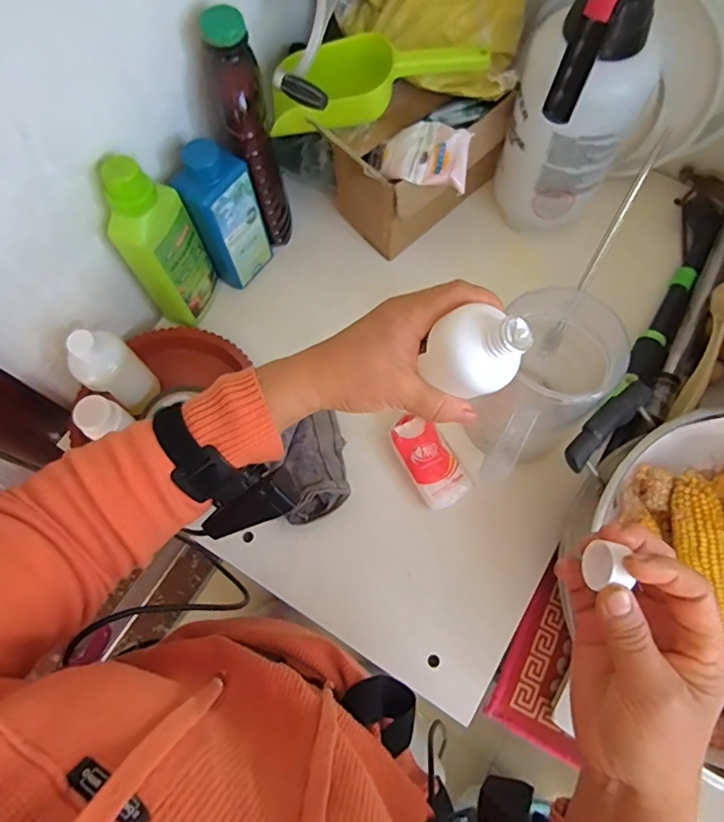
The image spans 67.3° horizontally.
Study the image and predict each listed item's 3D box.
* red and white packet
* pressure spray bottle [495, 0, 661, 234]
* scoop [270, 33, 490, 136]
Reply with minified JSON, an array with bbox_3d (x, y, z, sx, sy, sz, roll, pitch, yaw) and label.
[{"bbox_3d":[0.070,0.050,0.572,0.052,0.020,0.101,-29,73,-8],"label":"red and white packet"},{"bbox_3d":[0.215,-0.309,0.528,0.115,0.296,0.115,26,74,10],"label":"pressure spray bottle"},{"bbox_3d":[0.012,-0.335,0.550,0.210,0.053,0.062,-12,71,-2],"label":"scoop"}]

